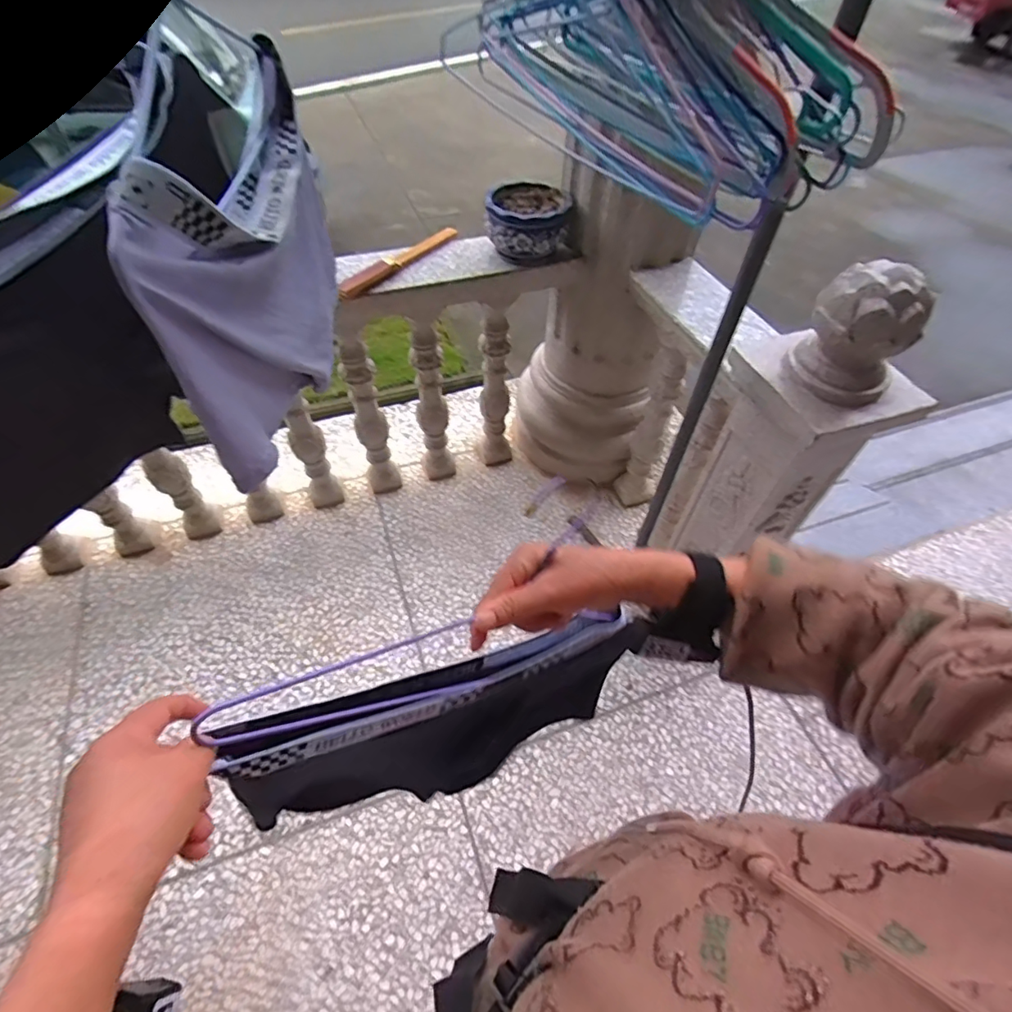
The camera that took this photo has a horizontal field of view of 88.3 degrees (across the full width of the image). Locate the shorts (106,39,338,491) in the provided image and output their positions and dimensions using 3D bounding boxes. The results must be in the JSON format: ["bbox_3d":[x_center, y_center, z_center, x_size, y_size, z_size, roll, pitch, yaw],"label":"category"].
[{"bbox_3d":[-0.211,-0.218,0.464,0.068,0.235,0.374,-7,53,-7],"label":"shorts"}]

